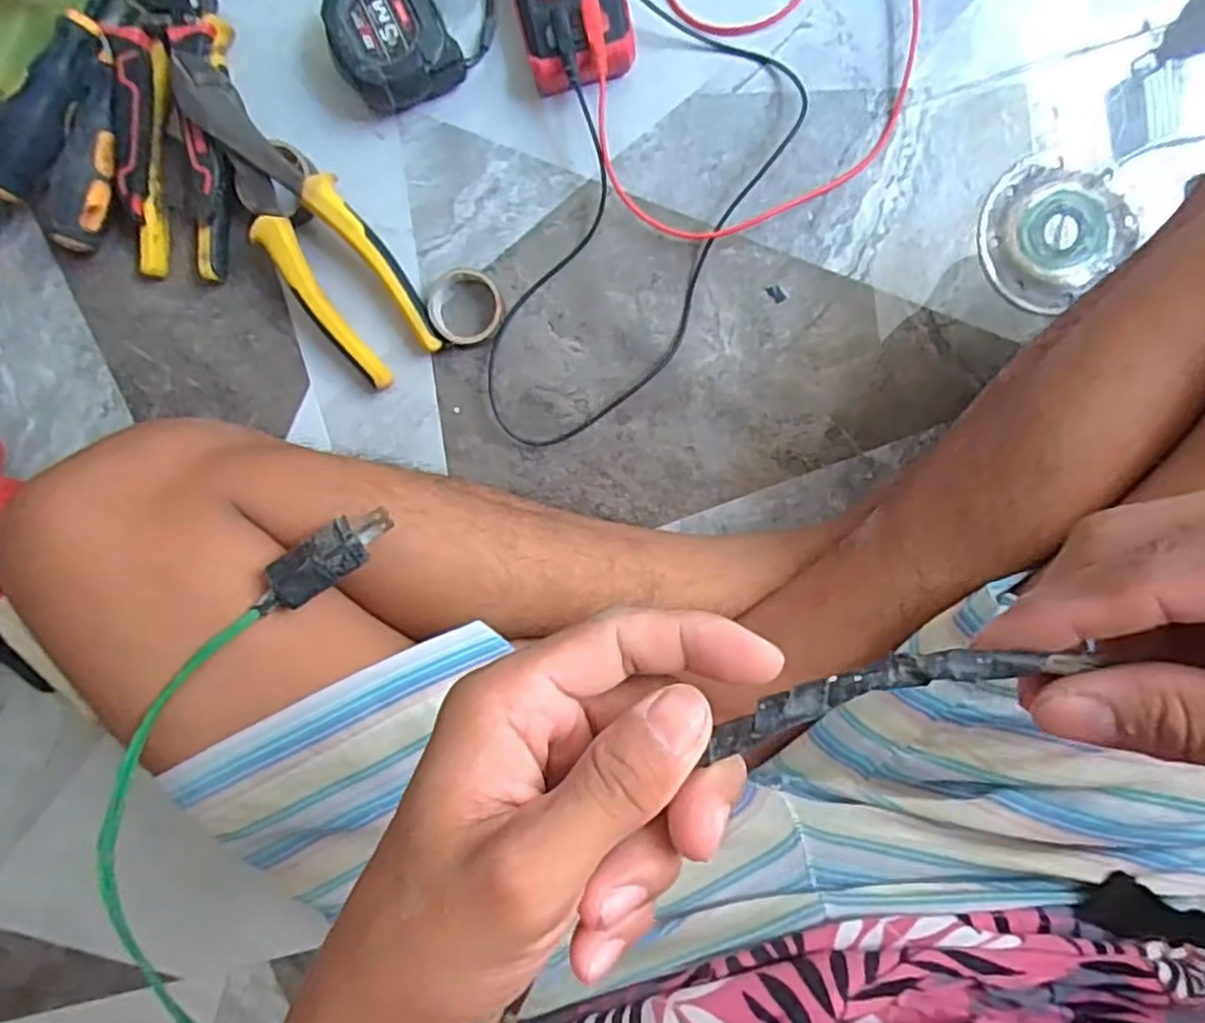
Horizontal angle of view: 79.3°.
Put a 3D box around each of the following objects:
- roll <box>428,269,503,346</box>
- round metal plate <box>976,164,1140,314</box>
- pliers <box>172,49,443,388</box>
[{"bbox_3d":[-0.081,-0.121,0.432,0.042,0.018,0.043,0,97,2],"label":"roll"},{"bbox_3d":[0.263,-0.164,0.424,0.081,0.006,0.080,0,97,2],"label":"round metal plate"},{"bbox_3d":[-0.175,-0.170,0.422,0.058,0.041,0.206,-35,94,6],"label":"pliers"}]

